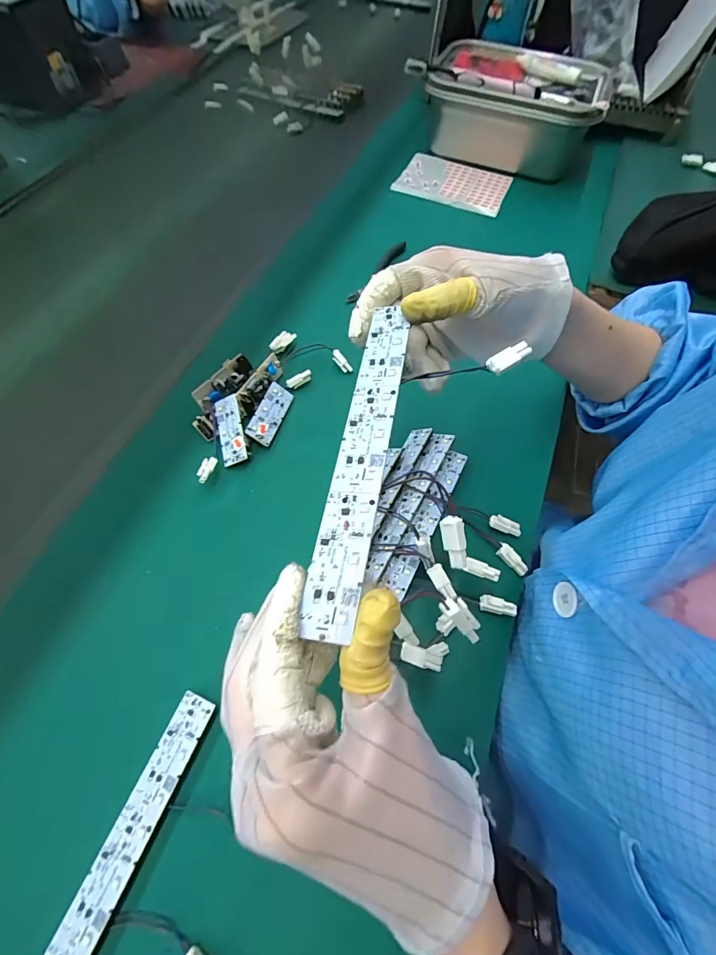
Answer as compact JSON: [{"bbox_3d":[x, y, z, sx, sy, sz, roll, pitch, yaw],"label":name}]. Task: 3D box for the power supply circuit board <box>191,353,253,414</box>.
[{"bbox_3d":[-0.126,-0.089,0.382,0.019,0.022,0.065,30,65,15],"label":"power supply circuit board"}]

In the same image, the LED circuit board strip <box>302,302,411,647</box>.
[{"bbox_3d":[0.003,-0.018,0.197,0.023,0.006,0.181,9,61,5],"label":"LED circuit board strip"}]

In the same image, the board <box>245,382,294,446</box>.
[{"bbox_3d":[-0.082,-0.060,0.379,0.025,0.004,0.063,36,55,-26],"label":"board"}]

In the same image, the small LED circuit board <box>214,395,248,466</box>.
[{"bbox_3d":[-0.116,-0.044,0.367,0.025,0.004,0.064,-18,74,16],"label":"small LED circuit board"}]

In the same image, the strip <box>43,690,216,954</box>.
[{"bbox_3d":[-0.142,0.225,0.231,0.025,0.004,0.187,15,63,19],"label":"strip"}]

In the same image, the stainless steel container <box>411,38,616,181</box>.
[{"bbox_3d":[0.211,-0.540,0.581,0.263,0.082,0.162,19,63,10],"label":"stainless steel container"}]

